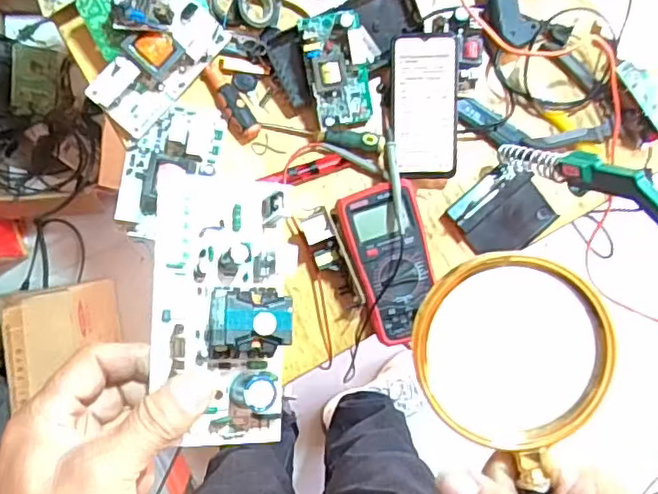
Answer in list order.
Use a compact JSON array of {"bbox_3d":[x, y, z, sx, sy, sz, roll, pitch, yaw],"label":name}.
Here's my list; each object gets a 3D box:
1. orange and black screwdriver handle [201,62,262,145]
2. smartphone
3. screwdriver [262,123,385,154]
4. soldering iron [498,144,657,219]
[{"bbox_3d":[-0.116,-0.170,0.732,0.034,0.021,0.099,-32,91,-3],"label":"orange and black screwdriver handle"},{"bbox_3d":[0.112,-0.164,0.730,0.076,0.013,0.163,0,97,0],"label":"smartphone"},{"bbox_3d":[-0.006,-0.133,0.742,0.145,0.021,0.021,10,89,5],"label":"screwdriver"},{"bbox_3d":[0.259,-0.074,0.631,0.032,0.225,0.046,-49,126,-3],"label":"soldering iron"}]

